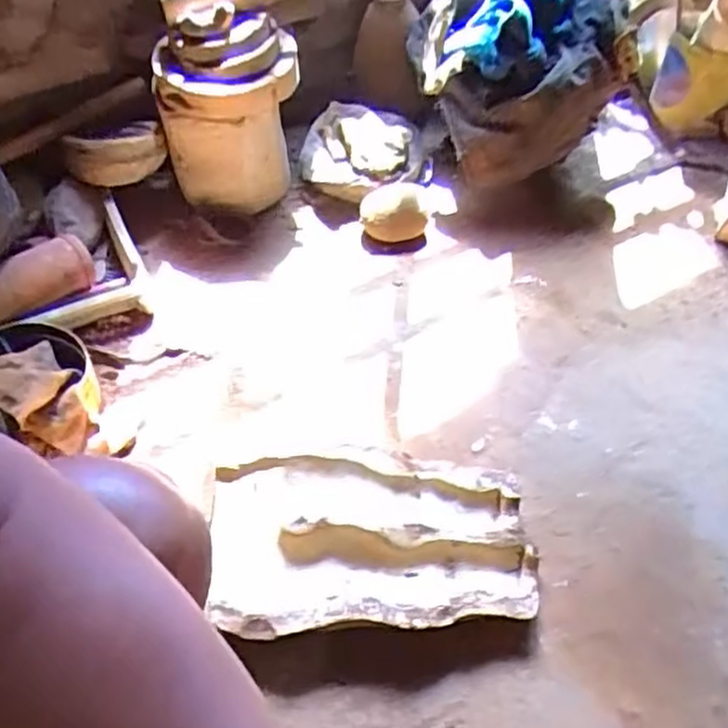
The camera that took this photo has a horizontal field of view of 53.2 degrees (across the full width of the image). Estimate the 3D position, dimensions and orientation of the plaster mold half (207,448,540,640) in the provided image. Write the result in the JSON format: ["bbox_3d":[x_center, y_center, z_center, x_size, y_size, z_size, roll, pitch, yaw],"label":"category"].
[{"bbox_3d":[0.007,0.193,0.803,0.347,0.063,0.212,-4,52,-1],"label":"plaster mold half"}]

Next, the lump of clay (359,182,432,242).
[{"bbox_3d":[0.052,-0.246,1.167,0.104,0.058,0.100,-1,52,2],"label":"lump of clay"}]

